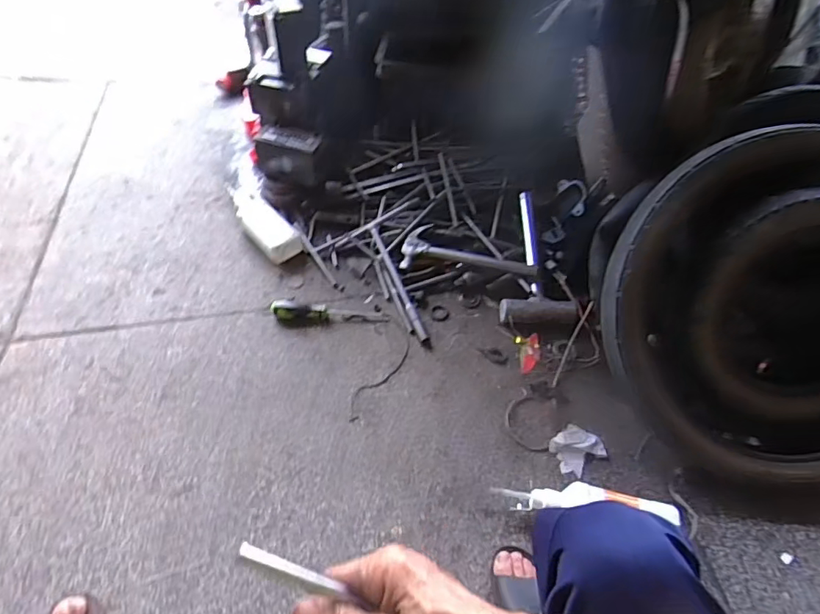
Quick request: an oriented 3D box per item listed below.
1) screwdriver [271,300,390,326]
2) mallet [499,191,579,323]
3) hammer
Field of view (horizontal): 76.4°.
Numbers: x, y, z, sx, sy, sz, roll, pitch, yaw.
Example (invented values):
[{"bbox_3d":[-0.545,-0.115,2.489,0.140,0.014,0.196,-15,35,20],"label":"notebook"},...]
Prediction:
[{"bbox_3d":[-0.159,0.013,1.042,0.229,0.031,0.041,1,51,-2],"label":"screwdriver"},{"bbox_3d":[0.263,-0.115,1.133,0.150,0.046,0.343,2,63,-2],"label":"mallet"},{"bbox_3d":[0.127,-0.120,1.132,0.284,0.026,0.111,5,51,1],"label":"hammer"}]

